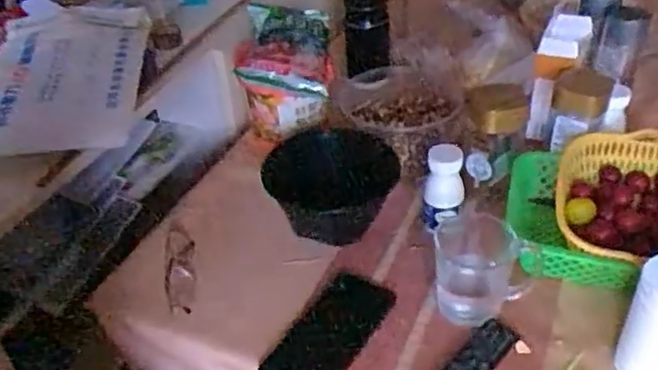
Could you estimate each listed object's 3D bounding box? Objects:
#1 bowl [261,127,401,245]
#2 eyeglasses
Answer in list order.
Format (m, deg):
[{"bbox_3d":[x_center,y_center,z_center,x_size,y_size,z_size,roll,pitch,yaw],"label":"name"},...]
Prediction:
[{"bbox_3d":[0.009,-0.007,0.867,0.157,0.058,0.162,-2,39,2],"label":"bowl"},{"bbox_3d":[-0.178,0.099,0.799,0.034,0.024,0.144,-9,39,-6],"label":"eyeglasses"}]

